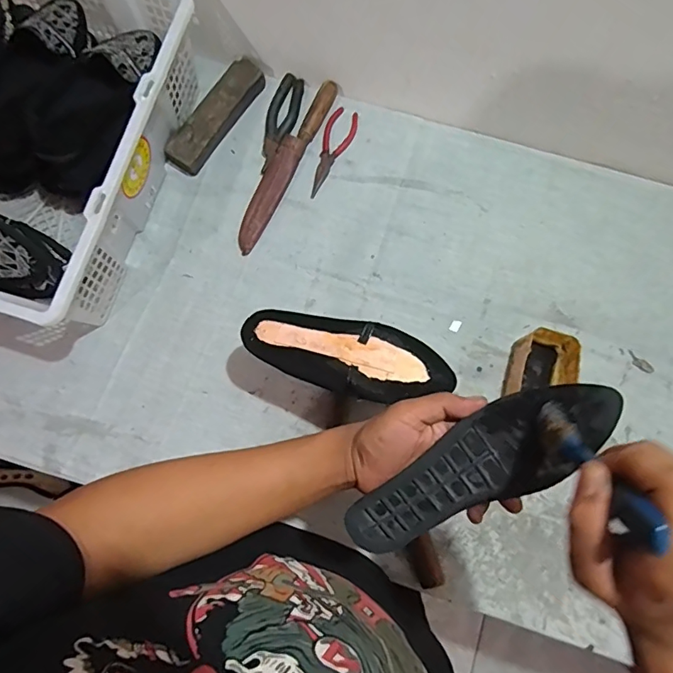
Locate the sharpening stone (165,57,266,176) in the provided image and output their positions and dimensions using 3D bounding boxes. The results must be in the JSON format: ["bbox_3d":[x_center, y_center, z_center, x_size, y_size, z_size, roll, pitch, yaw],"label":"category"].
[{"bbox_3d":[-0.188,-0.342,0.764,0.053,0.035,0.195,35,80,7],"label":"sharpening stone"}]

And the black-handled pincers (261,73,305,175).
[{"bbox_3d":[-0.091,-0.334,0.777,0.044,0.011,0.171,16,79,3],"label":"black-handled pincers"}]

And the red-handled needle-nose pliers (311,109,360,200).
[{"bbox_3d":[-0.008,-0.289,0.772,0.045,0.009,0.152,20,79,4],"label":"red-handled needle-nose pliers"}]

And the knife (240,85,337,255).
[{"bbox_3d":[-0.079,-0.266,0.760,0.040,0.020,0.301,26,79,5],"label":"knife"}]

